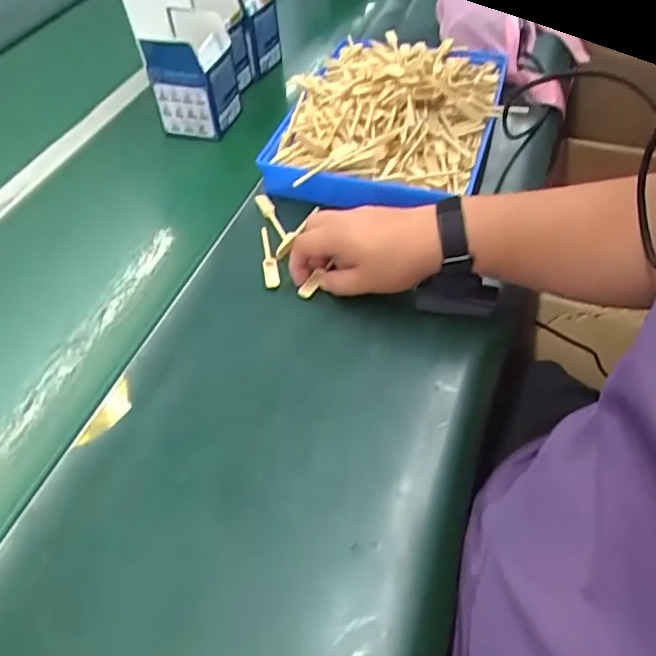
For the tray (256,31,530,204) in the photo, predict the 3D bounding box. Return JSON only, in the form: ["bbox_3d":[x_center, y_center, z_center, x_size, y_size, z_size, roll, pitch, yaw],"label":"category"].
[{"bbox_3d":[0.082,-0.279,0.727,0.249,0.087,0.373,8,49,10],"label":"tray"}]

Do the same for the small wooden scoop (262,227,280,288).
[{"bbox_3d":[-0.060,-0.074,0.597,0.015,0.006,0.089,-8,48,-4],"label":"small wooden scoop"}]

